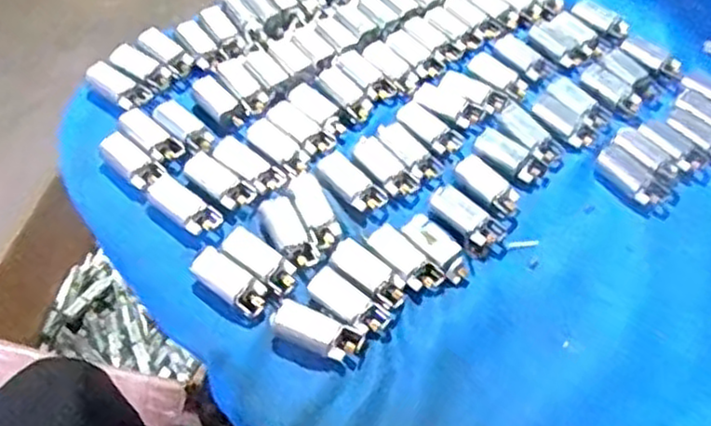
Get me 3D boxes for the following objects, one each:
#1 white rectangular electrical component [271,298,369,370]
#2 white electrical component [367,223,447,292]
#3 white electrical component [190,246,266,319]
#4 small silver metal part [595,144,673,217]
[{"bbox_3d":[-0.019,0.064,0.388,0.050,0.010,0.019,25,56,-5],"label":"white rectangular electrical component"},{"bbox_3d":[0.028,0.026,0.422,0.046,0.007,0.019,39,61,22],"label":"white electrical component"},{"bbox_3d":[-0.070,0.038,0.408,0.047,0.008,0.019,31,59,18],"label":"white electrical component"},{"bbox_3d":[0.175,-0.021,0.464,0.027,0.010,0.050,-36,64,-25],"label":"small silver metal part"}]

